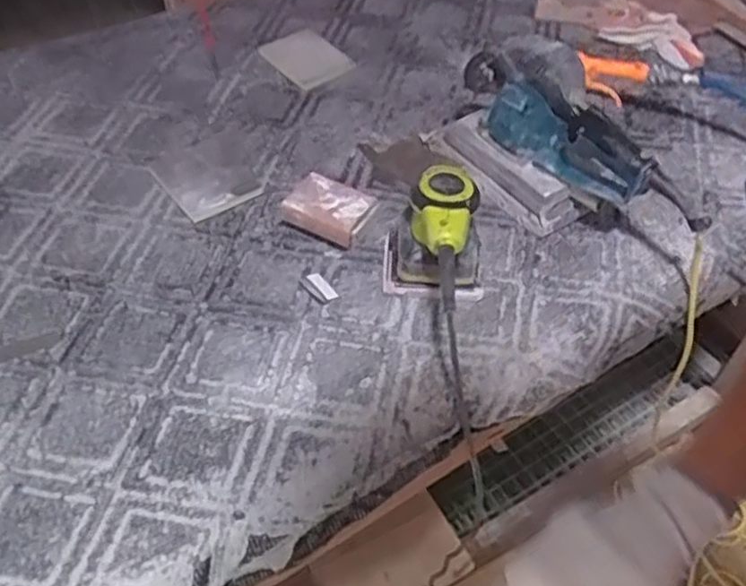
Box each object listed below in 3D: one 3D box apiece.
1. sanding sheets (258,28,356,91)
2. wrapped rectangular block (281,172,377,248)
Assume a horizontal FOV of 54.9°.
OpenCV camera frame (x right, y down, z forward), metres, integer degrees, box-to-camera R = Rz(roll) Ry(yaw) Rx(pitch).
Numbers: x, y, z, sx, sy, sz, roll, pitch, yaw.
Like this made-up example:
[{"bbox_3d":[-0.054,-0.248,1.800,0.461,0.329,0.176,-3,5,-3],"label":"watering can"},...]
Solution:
[{"bbox_3d":[-0.105,-0.376,1.138,0.106,0.008,0.154,-31,60,-25],"label":"sanding sheets"},{"bbox_3d":[-0.054,-0.107,0.898,0.102,0.030,0.077,20,50,14],"label":"wrapped rectangular block"}]

